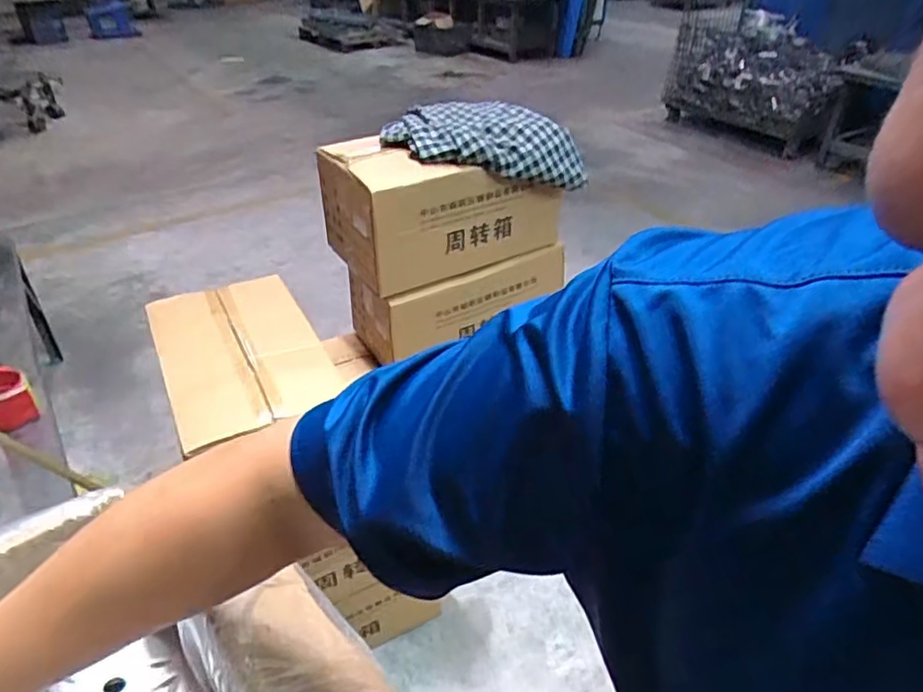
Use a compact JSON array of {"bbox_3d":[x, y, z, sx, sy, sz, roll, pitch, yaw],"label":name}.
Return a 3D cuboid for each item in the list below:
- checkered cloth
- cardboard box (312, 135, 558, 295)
[{"bbox_3d":[0.046,-0.377,1.154,0.367,0.118,0.173,2,36,2],"label":"checkered cloth"},{"bbox_3d":[-0.036,-0.287,1.220,0.425,0.234,0.216,-18,40,-24],"label":"cardboard box"}]

